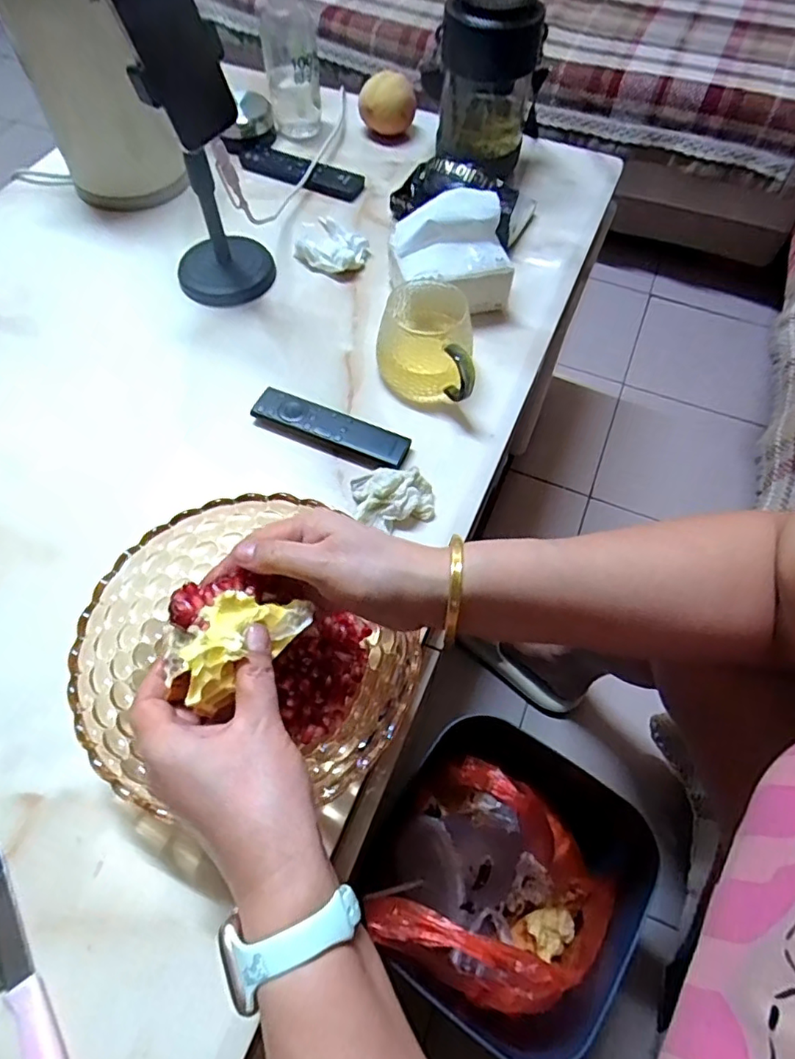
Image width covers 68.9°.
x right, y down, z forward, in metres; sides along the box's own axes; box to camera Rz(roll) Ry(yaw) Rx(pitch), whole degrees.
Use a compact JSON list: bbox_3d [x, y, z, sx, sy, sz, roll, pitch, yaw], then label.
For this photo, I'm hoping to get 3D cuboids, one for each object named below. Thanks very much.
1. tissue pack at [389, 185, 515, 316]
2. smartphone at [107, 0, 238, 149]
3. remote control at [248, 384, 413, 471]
[{"bbox_3d":[0.056,-0.291,0.624,0.119,0.097,0.083,-12,61,-6],"label":"tissue pack"},{"bbox_3d":[-0.182,-0.394,0.465,0.011,0.143,0.066,36,71,28],"label":"smartphone"},{"bbox_3d":[-0.066,-0.099,0.565,0.157,0.017,0.034,22,63,12],"label":"remote control"}]

